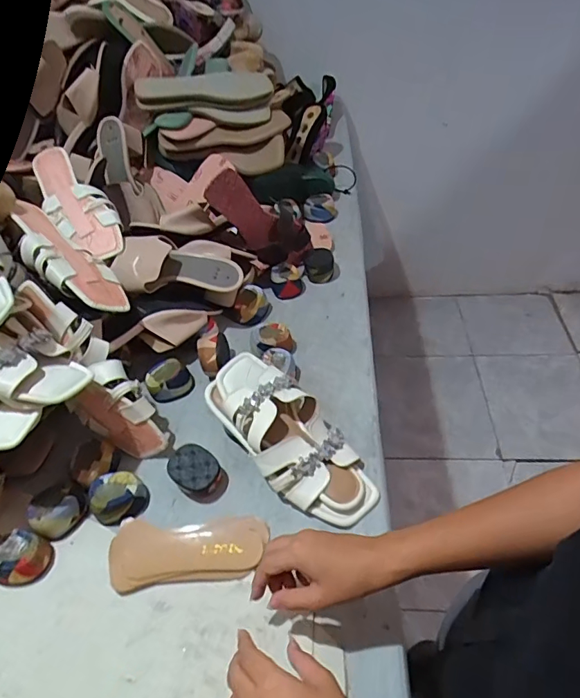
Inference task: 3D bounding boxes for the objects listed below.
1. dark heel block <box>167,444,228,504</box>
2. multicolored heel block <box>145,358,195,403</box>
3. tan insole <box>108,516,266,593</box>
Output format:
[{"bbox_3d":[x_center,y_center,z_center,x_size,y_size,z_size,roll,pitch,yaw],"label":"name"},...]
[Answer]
[{"bbox_3d":[-0.110,0.151,0.555,0.065,0.036,0.049,24,53,24],"label":"dark heel block"},{"bbox_3d":[-0.172,0.044,0.659,0.063,0.043,0.047,-10,47,-4],"label":"multicolored heel block"},{"bbox_3d":[-0.112,0.221,0.511,0.170,0.010,0.071,-6,47,-1],"label":"tan insole"}]

